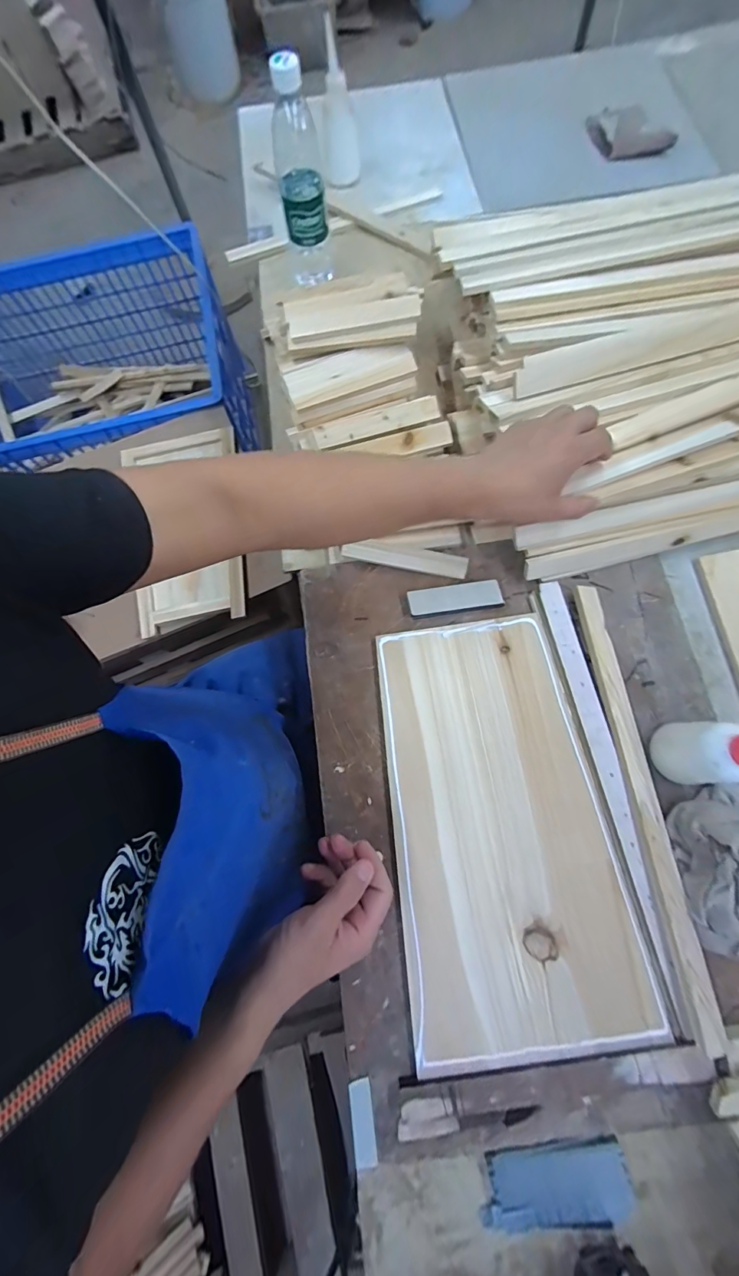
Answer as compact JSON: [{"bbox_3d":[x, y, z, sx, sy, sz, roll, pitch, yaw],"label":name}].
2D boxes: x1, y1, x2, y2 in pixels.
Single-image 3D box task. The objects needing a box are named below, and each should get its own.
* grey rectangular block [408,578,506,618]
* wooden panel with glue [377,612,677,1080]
[{"bbox_3d":[0.103,-0.048,0.524,0.110,0.019,0.034,-6,74,-1],"label":"grey rectangular block"},{"bbox_3d":[0.140,0.187,0.459,0.225,0.017,0.418,-7,74,-1],"label":"wooden panel with glue"}]

